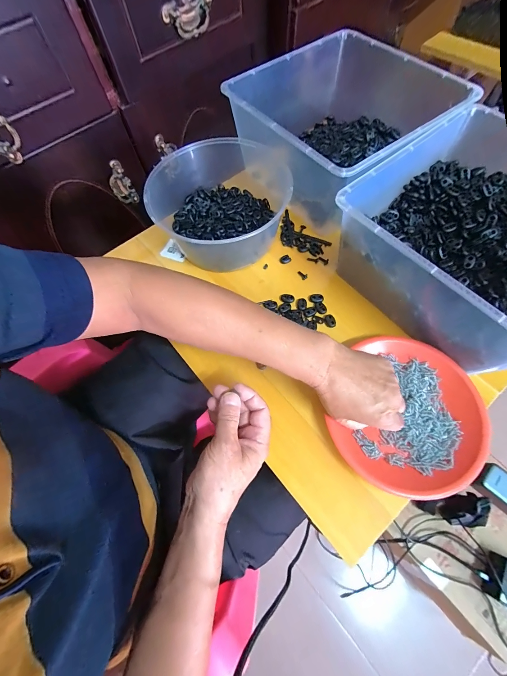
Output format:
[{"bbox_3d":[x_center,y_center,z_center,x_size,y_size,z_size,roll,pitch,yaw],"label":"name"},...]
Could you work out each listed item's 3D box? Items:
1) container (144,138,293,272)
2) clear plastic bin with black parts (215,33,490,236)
[{"bbox_3d":[-0.058,-0.230,0.470,0.230,0.093,0.203,-8,66,-1],"label":"container"},{"bbox_3d":[0.156,-0.383,0.503,0.329,0.141,0.287,-36,70,-13],"label":"clear plastic bin with black parts"}]

